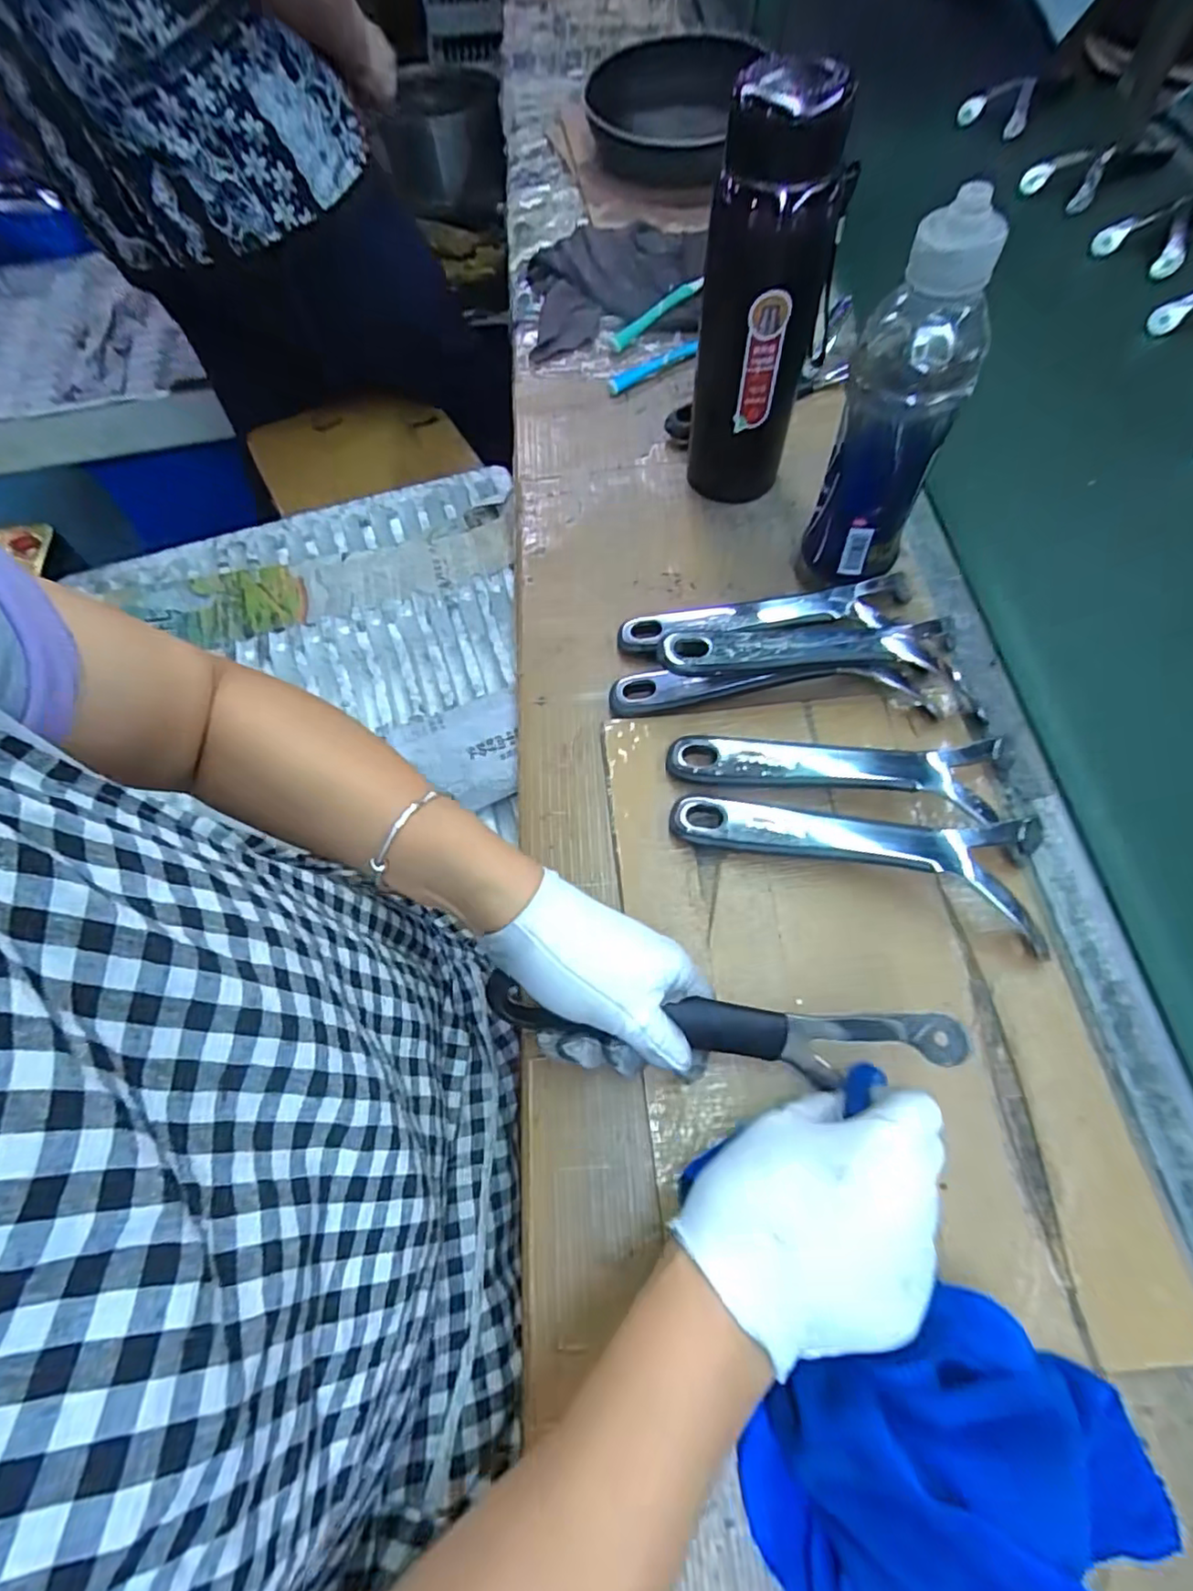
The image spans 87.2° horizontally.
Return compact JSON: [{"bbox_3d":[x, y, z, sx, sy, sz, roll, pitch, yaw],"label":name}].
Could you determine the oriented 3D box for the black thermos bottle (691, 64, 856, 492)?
[{"bbox_3d":[0.115,-0.328,0.442,0.083,0.240,0.061,9,64,7],"label":"black thermos bottle"}]

